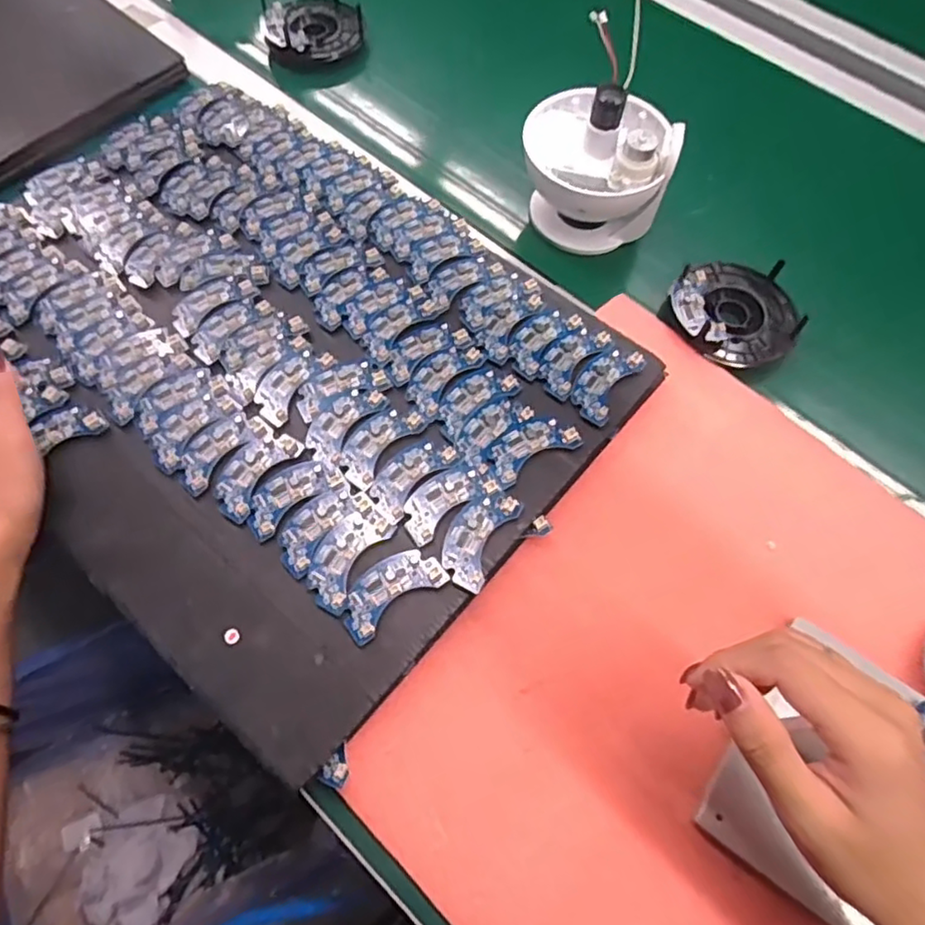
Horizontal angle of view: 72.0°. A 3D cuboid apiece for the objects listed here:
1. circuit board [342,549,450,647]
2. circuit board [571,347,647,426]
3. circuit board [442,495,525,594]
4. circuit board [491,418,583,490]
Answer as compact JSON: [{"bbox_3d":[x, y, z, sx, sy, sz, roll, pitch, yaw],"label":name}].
[{"bbox_3d":[-0.044,0.075,0.379,0.065,0.005,0.034,-36,74,-15],"label":"circuit board"},{"bbox_3d":[0.099,-0.056,0.446,0.033,0.012,0.063,33,71,11],"label":"circuit board"},{"bbox_3d":[0.009,0.044,0.392,0.033,0.005,0.062,27,70,9],"label":"circuit board"},{"bbox_3d":[0.045,-0.012,0.420,0.063,0.007,0.032,-31,73,-13],"label":"circuit board"}]

